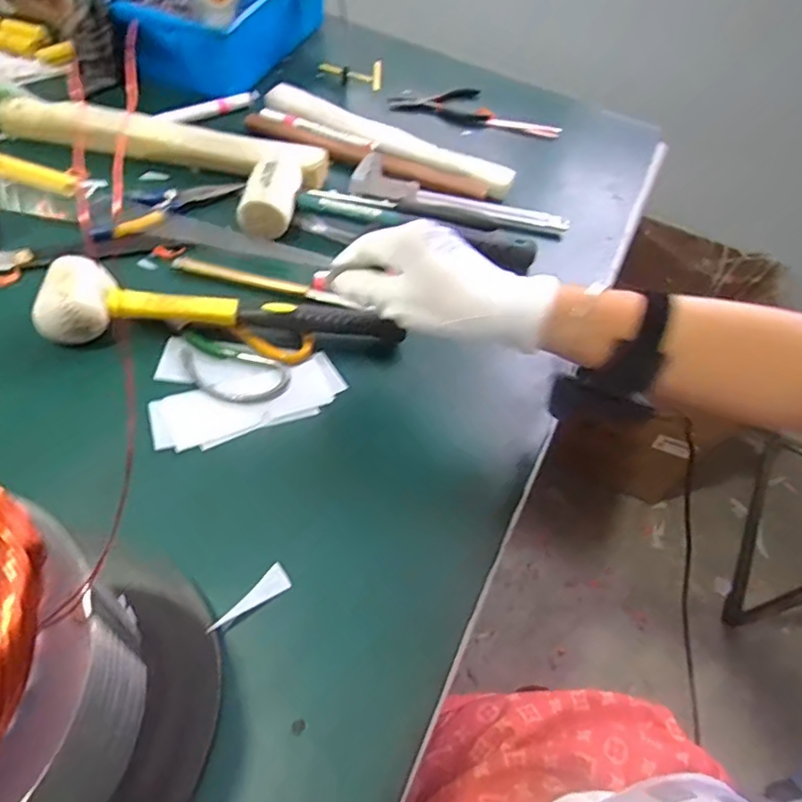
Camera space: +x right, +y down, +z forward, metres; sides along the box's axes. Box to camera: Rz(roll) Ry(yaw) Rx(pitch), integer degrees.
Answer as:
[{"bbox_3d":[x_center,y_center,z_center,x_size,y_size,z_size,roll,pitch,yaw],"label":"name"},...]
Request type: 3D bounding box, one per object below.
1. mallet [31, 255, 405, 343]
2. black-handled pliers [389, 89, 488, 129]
[{"bbox_3d":[-0.138,-0.076,0.467,0.275,0.050,0.058,0,55,-9],"label":"mallet"},{"bbox_3d":[0.047,-0.372,0.742,0.120,0.018,0.096,-2,55,-10],"label":"black-handled pliers"}]

